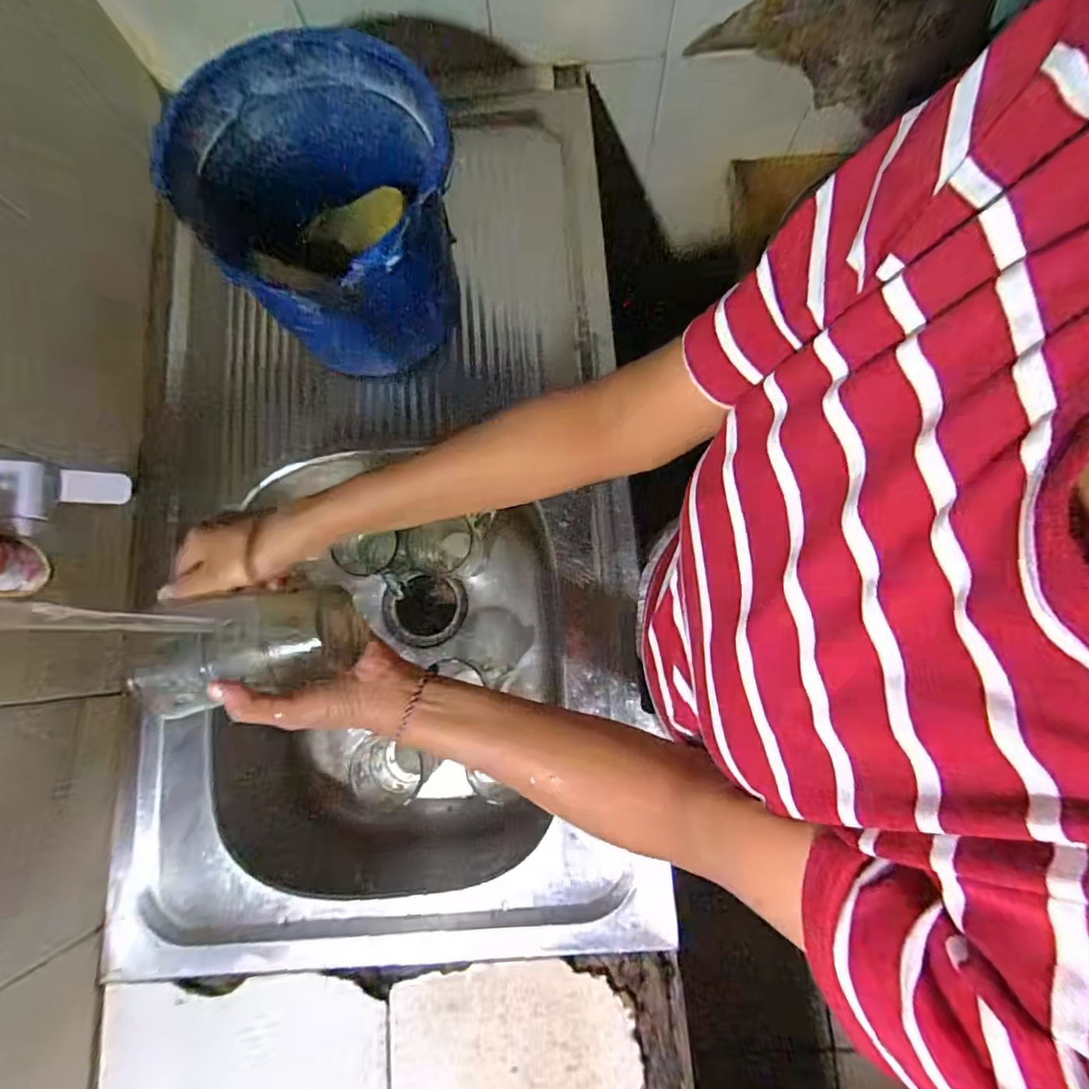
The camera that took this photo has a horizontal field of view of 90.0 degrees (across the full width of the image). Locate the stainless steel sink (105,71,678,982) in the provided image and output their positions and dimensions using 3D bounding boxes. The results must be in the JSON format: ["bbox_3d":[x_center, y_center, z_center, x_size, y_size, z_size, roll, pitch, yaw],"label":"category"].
[{"bbox_3d":[-0.150,-0.065,0.660,0.483,0.232,0.912,-1,79,2],"label":"stainless steel sink"}]

